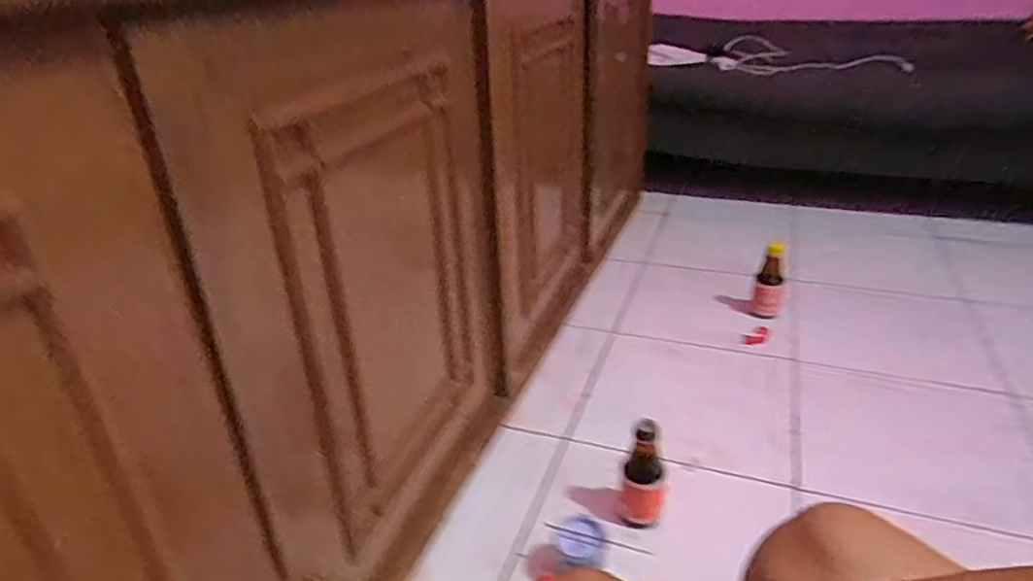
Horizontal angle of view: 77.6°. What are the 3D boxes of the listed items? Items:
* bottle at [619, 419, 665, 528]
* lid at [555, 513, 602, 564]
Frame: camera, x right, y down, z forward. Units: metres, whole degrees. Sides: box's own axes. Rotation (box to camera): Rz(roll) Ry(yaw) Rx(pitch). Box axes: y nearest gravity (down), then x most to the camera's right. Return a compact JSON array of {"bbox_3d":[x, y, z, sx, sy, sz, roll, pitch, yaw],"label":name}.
[{"bbox_3d":[0.149,0.211,0.748,0.048,0.131,0.046,5,29,13],"label":"bottle"},{"bbox_3d":[0.067,0.262,0.687,0.047,0.011,0.057,1,28,6],"label":"lid"}]

